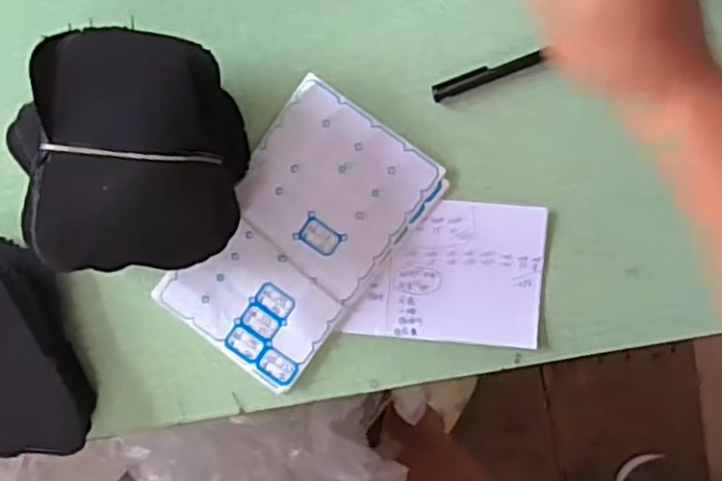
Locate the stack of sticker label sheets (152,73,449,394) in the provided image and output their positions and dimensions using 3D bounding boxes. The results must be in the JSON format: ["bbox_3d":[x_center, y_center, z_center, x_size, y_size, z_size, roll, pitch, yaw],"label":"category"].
[{"bbox_3d":[-0.045,-0.002,0.515,0.123,0.008,0.200,37,99,-3],"label":"stack of sticker label sheets"}]

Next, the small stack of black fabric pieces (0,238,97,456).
[{"bbox_3d":[-0.263,0.081,0.525,0.116,0.037,0.163,-3,98,4],"label":"small stack of black fabric pieces"}]

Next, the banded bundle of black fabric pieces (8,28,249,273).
[{"bbox_3d":[-0.149,-0.055,0.471,0.128,0.098,0.147,2,98,2],"label":"banded bundle of black fabric pieces"}]

